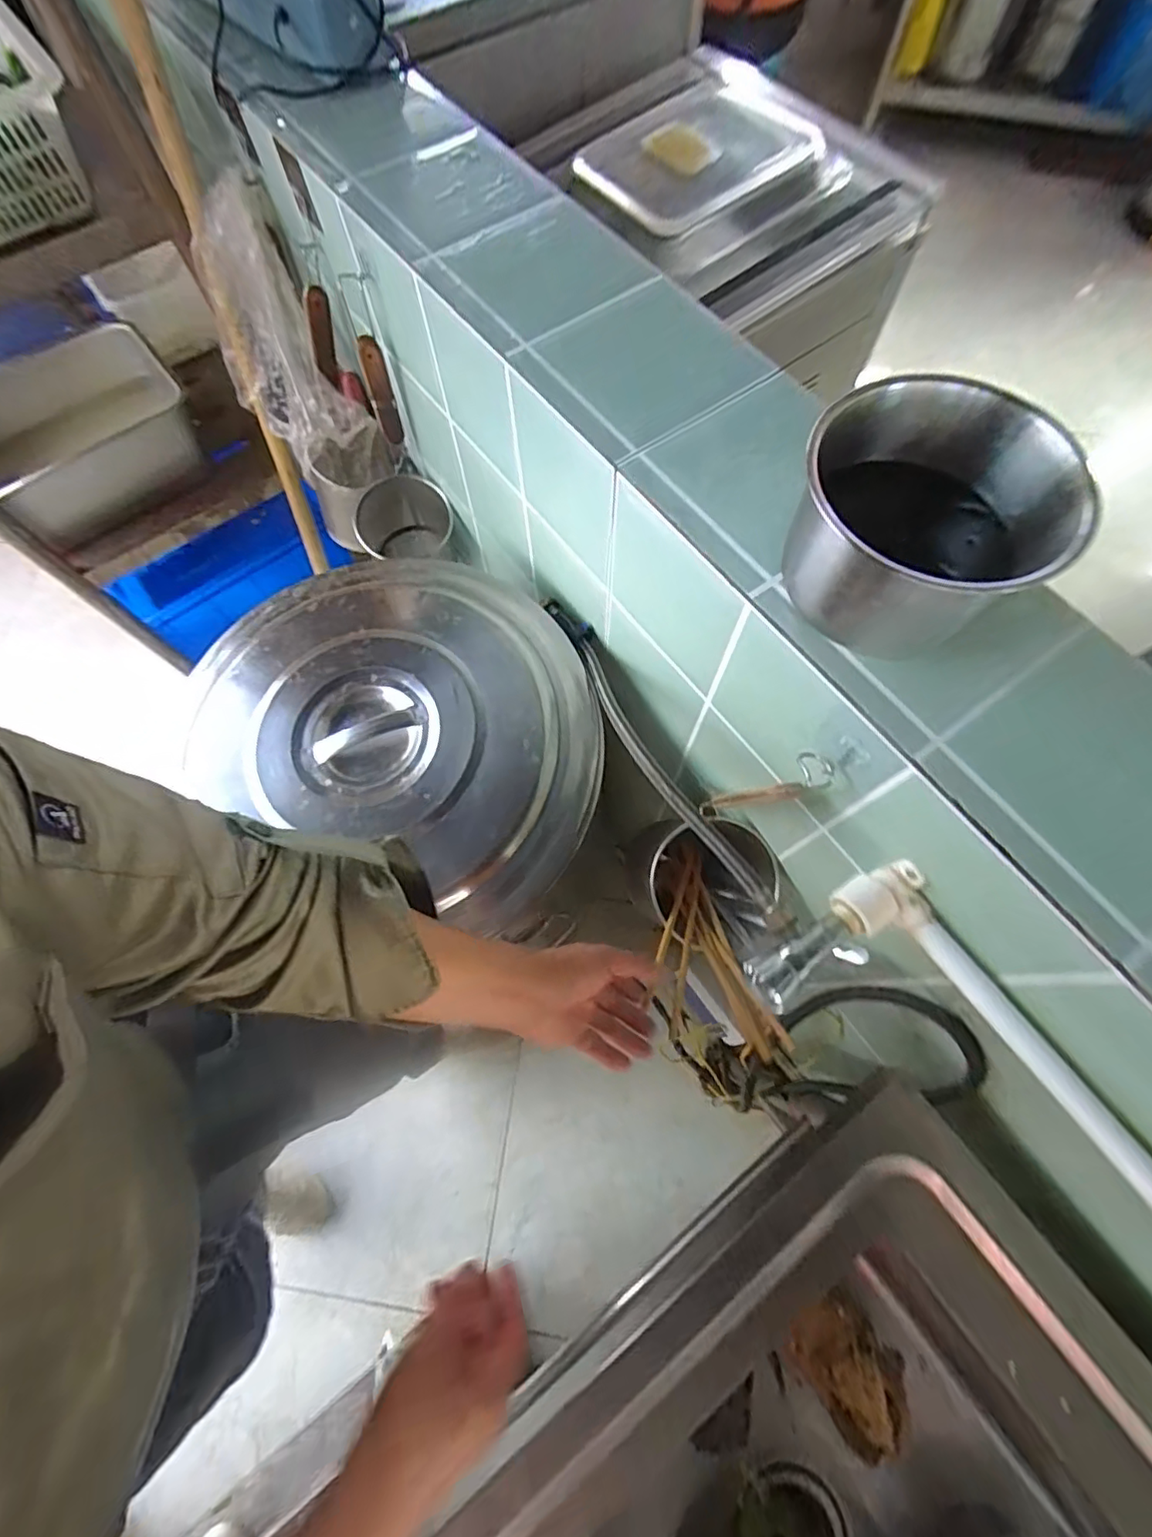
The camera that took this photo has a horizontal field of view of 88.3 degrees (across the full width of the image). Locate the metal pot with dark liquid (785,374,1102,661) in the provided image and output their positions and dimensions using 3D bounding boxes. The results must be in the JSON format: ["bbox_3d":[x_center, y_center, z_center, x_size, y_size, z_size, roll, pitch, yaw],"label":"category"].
[{"bbox_3d":[0.206,-0.150,0.365,0.128,0.094,0.145,-27,71,-9],"label":"metal pot with dark liquid"}]

